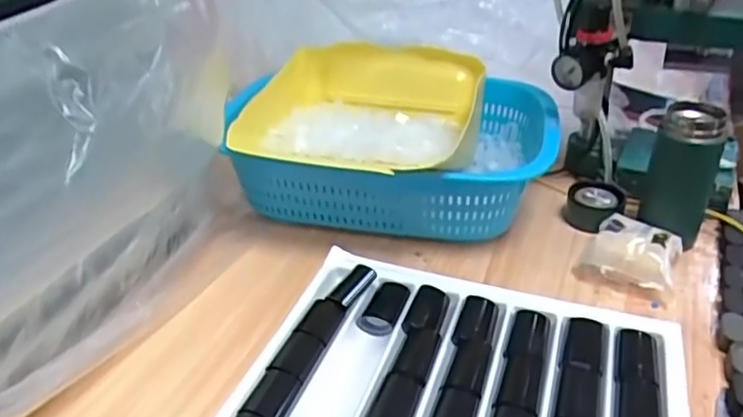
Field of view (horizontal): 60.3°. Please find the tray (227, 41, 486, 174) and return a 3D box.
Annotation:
[{"bbox_3d":[-0.003,-0.117,0.772,0.244,0.079,0.227,8,33,14],"label":"tray"}]

